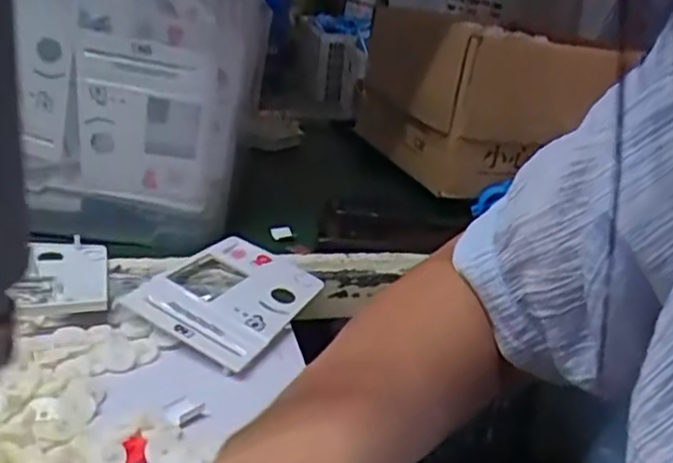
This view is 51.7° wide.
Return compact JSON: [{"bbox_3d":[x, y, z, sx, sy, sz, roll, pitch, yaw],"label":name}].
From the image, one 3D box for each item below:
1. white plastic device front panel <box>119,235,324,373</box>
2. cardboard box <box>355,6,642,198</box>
[{"bbox_3d":[-0.089,0.052,0.571,0.120,0.019,0.139,20,30,21],"label":"white plastic device front panel"},{"bbox_3d":[0.176,-0.178,0.908,0.215,0.176,0.301,-2,25,-20],"label":"cardboard box"}]

